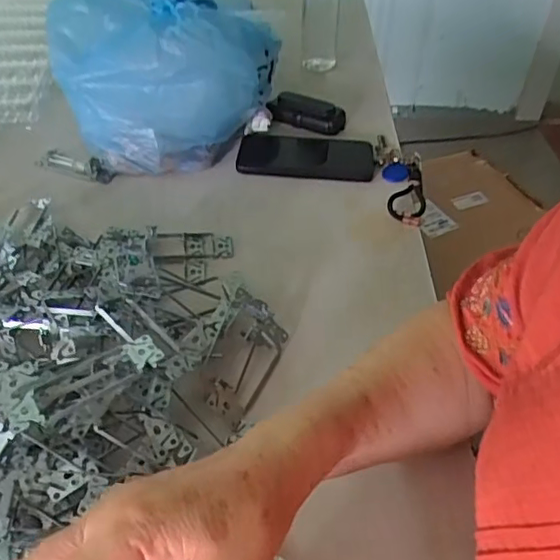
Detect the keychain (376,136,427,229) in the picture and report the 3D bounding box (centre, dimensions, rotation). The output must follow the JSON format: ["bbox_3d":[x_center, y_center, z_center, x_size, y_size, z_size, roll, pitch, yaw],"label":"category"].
[{"bbox_3d":[0.151,-0.120,0.689,0.056,0.020,0.163,2,45,-1],"label":"keychain"}]

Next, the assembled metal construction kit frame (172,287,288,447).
[{"bbox_3d":[-0.037,0.065,0.481,0.057,0.038,0.118,19,47,16],"label":"assembled metal construction kit frame"}]

